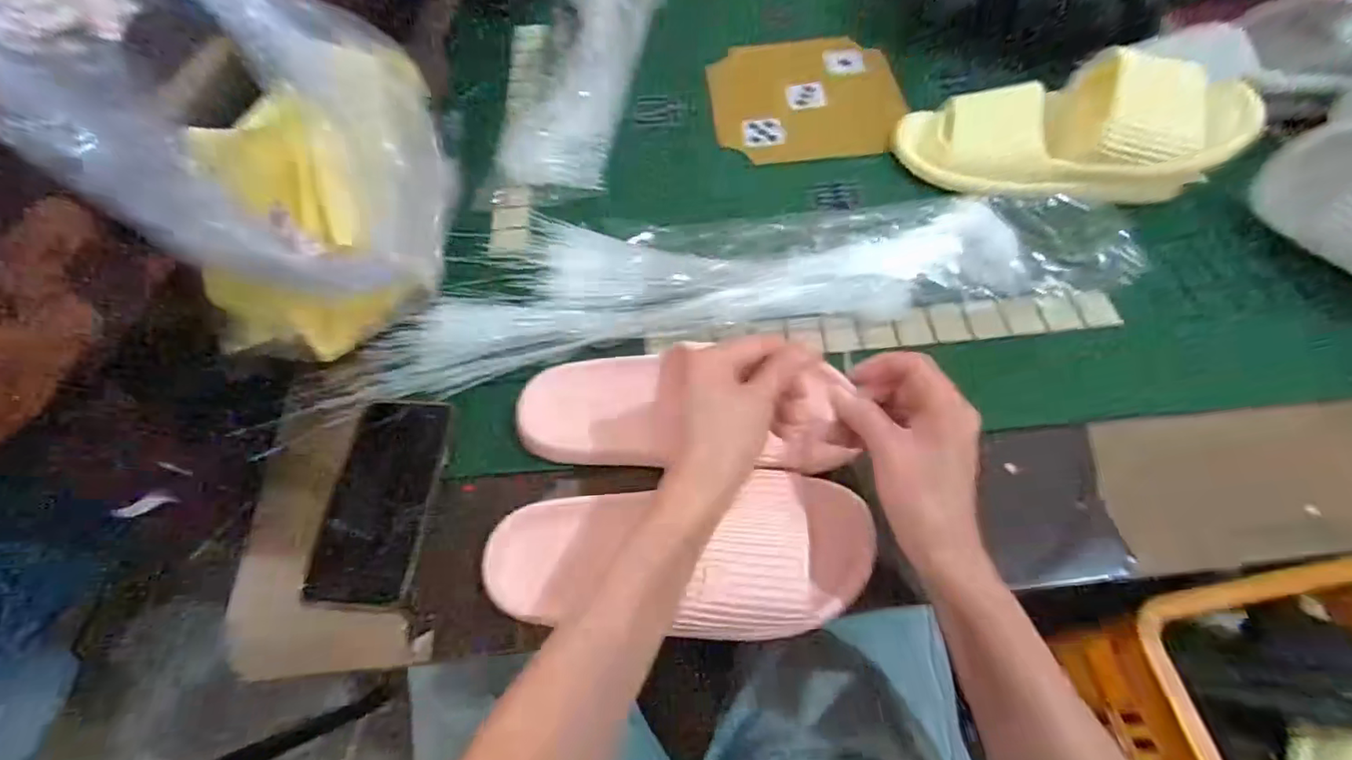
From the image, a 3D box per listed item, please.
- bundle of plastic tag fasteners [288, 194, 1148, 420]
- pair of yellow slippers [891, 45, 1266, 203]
[{"bbox_3d":[0.048,-0.101,0.508,0.655,0.035,0.161,-8,59,-2],"label":"bundle of plastic tag fasteners"},{"bbox_3d":[0.345,-0.217,0.515,0.281,0.099,0.102,9,59,28],"label":"pair of yellow slippers"}]

